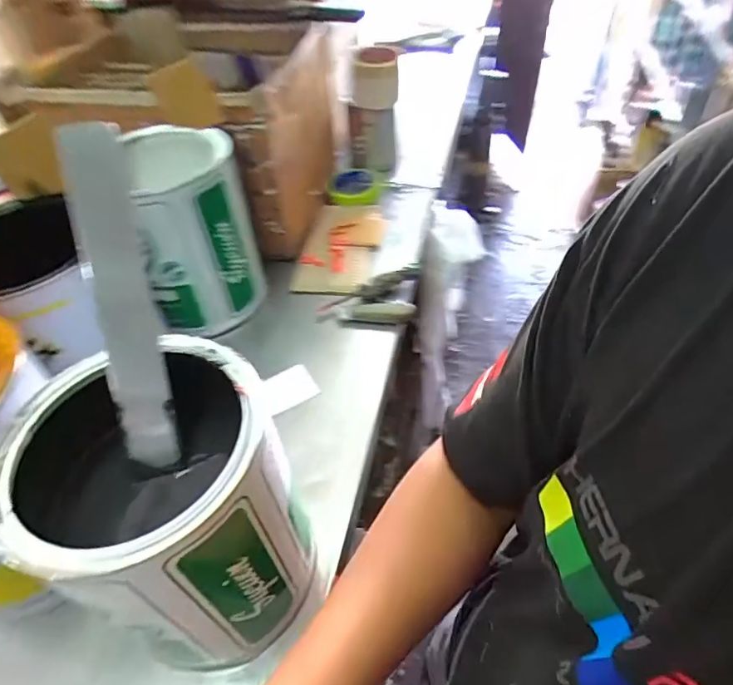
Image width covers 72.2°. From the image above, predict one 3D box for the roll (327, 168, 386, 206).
[{"bbox_3d":[-0.017,-0.255,0.827,0.090,0.020,0.090,-3,47,3],"label":"roll"}]

